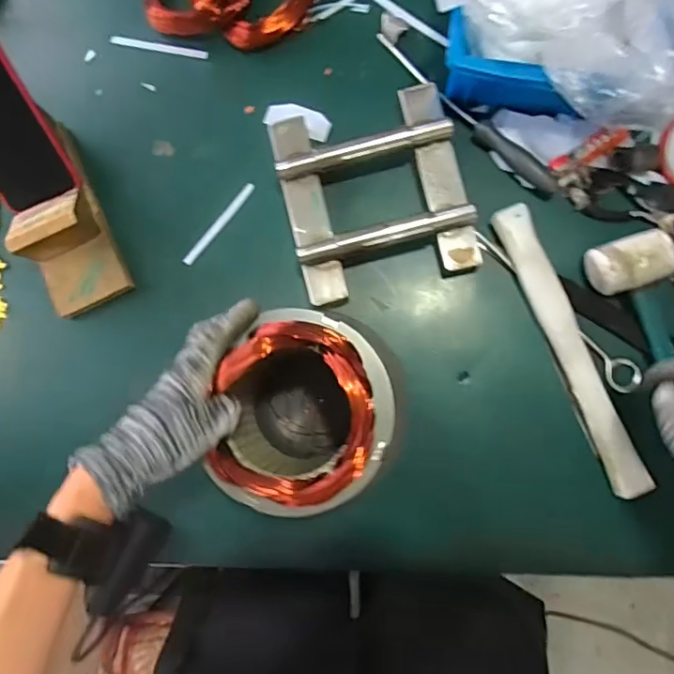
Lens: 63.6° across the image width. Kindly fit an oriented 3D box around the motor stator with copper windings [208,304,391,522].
[{"bbox_3d":[-0.026,0.066,0.465,0.138,0.163,0.147,0,85,4],"label":"motor stator with copper windings"}]

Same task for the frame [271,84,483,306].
[{"bbox_3d":[0.037,-0.146,0.553,0.177,0.042,0.196,-13,84,2],"label":"frame"}]

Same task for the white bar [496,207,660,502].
[{"bbox_3d":[0.228,0.011,0.534,0.033,0.024,0.298,-23,84,1],"label":"white bar"}]

